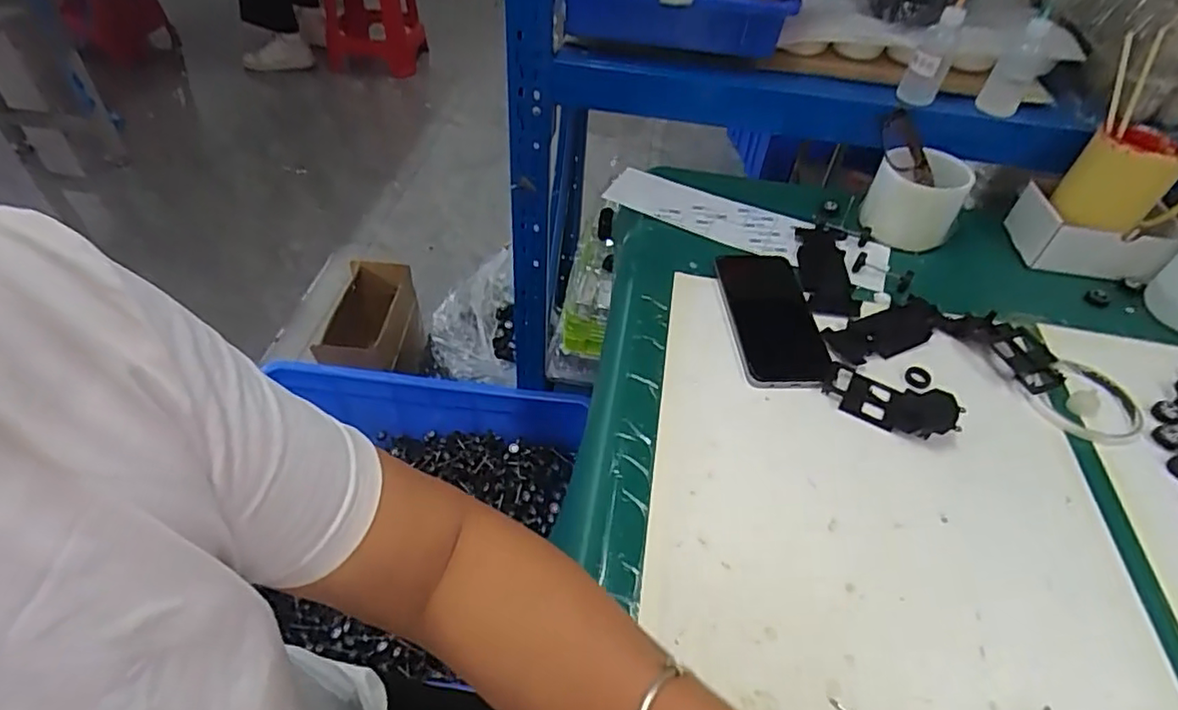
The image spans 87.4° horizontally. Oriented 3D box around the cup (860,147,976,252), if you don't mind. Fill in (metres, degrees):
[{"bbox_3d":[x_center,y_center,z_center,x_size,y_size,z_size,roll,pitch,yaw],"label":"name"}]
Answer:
[{"bbox_3d":[0.344,-0.167,0.651,0.090,0.077,0.099,27,51,19],"label":"cup"}]

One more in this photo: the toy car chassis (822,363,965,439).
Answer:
[{"bbox_3d":[0.238,0.034,0.487,0.096,0.018,0.051,19,48,12],"label":"toy car chassis"}]

